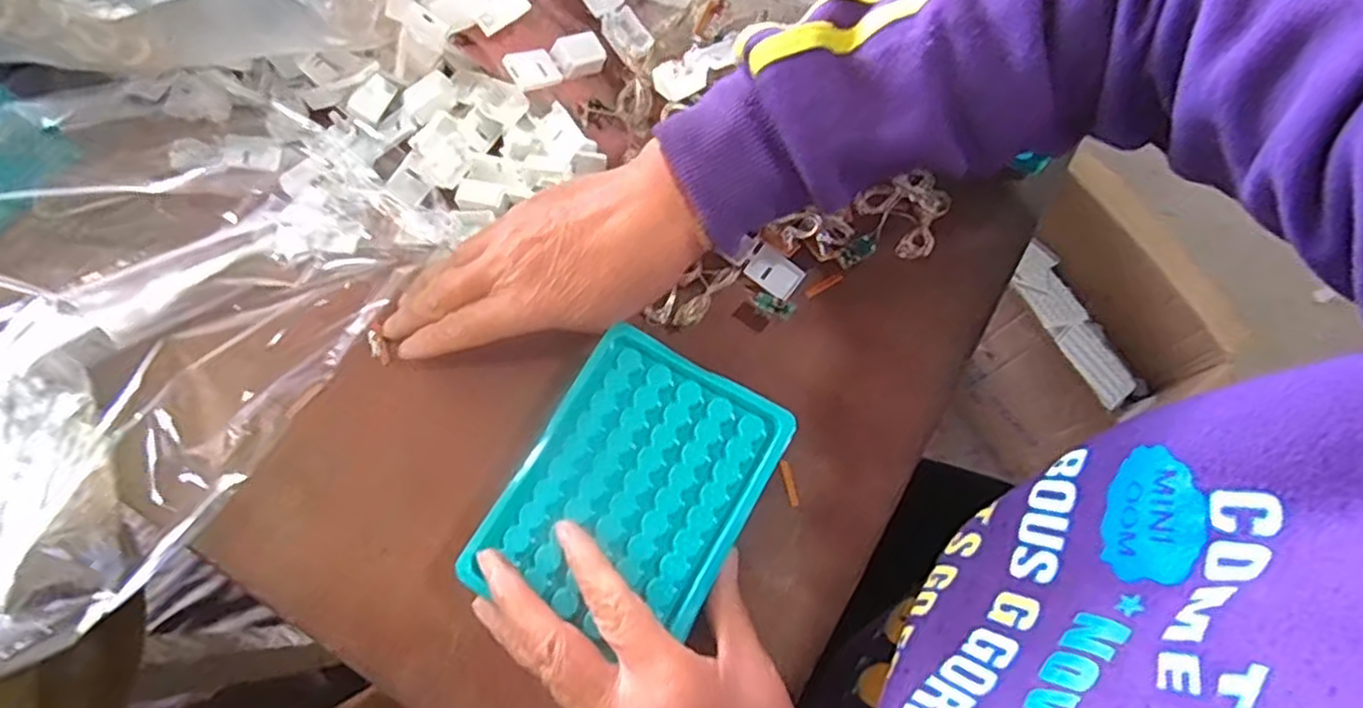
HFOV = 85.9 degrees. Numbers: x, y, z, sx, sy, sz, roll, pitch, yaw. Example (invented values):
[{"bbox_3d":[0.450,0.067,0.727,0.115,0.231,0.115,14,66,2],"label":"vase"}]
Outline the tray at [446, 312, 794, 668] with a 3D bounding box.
[{"bbox_3d":[-0.020,0.058,0.318,0.096,0.009,0.123,29,74,8],"label":"tray"}]

